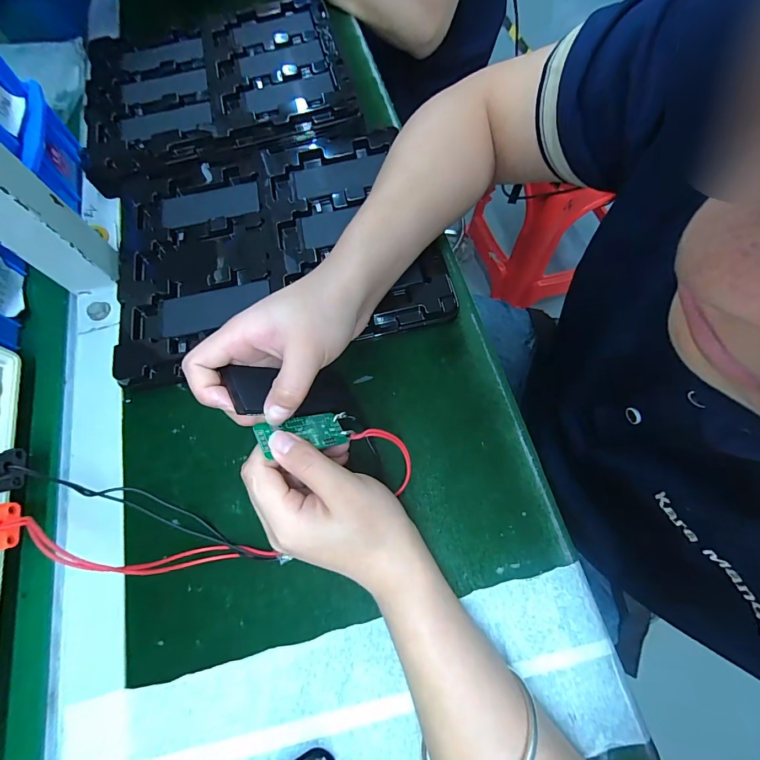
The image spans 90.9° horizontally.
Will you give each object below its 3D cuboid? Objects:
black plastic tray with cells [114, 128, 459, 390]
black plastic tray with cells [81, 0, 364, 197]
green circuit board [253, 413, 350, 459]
[{"bbox_3d":[-0.095,-0.125,0.336,0.273,0.025,0.222,-13,69,-1],"label":"black plastic tray with cells"},{"bbox_3d":[-0.177,-0.323,0.402,0.272,0.018,0.221,-15,69,-2],"label":"black plastic tray with cells"},{"bbox_3d":[-0.047,0.032,0.229,0.052,0.004,0.023,-4,51,-39],"label":"green circuit board"}]

